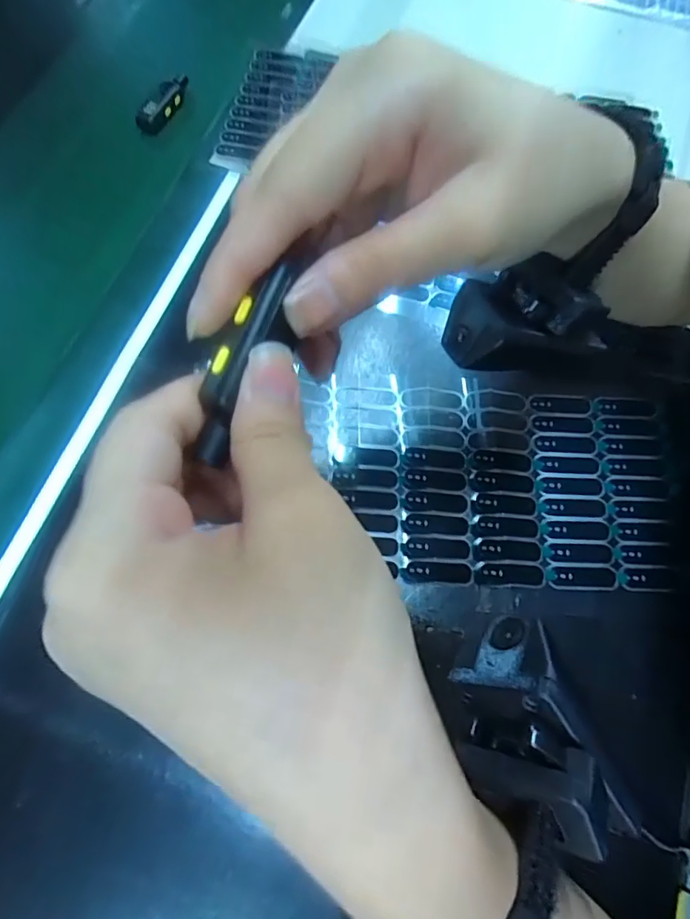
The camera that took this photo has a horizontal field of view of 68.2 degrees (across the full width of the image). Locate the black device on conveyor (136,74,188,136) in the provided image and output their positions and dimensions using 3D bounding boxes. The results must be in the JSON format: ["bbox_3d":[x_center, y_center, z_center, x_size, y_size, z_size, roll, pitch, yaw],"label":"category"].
[{"bbox_3d":[-0.139,-0.273,0.389,0.022,0.010,0.060,21,70,7],"label":"black device on conveyor"}]

